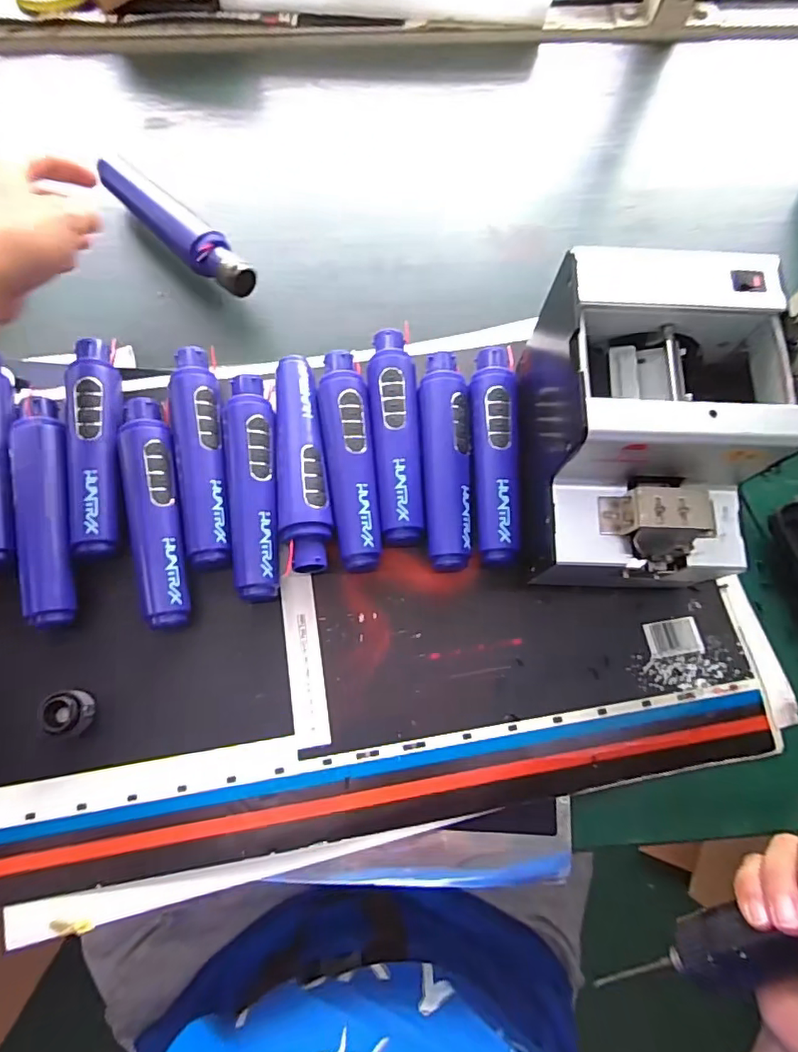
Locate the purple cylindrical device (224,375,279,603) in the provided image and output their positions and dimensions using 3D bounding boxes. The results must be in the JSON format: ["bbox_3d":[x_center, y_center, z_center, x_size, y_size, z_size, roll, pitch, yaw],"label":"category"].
[{"bbox_3d":[-0.109,-0.031,0.413,0.035,0.039,0.171,-6,73,-4],"label":"purple cylindrical device"}]

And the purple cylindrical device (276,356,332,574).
[{"bbox_3d":[-0.074,-0.050,0.420,0.037,0.037,0.174,-4,73,-4],"label":"purple cylindrical device"}]

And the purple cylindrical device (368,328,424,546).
[{"bbox_3d":[-0.003,-0.071,0.428,0.036,0.041,0.174,-2,72,-3],"label":"purple cylindrical device"}]

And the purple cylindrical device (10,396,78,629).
[{"bbox_3d":[-0.261,-0.011,0.403,0.041,0.038,0.175,-11,73,-6],"label":"purple cylindrical device"}]

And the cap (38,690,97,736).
[{"bbox_3d":[-0.221,0.125,0.365,0.024,0.030,0.028,-3,73,-3],"label":"cap"}]

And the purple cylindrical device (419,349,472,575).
[{"bbox_3d":[0.037,-0.051,0.423,0.038,0.036,0.171,-1,72,-3],"label":"purple cylindrical device"}]

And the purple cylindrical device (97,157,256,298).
[{"bbox_3d":[-0.201,-0.268,0.484,0.188,0.045,0.039,44,76,11],"label":"purple cylindrical device"}]

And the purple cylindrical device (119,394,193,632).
[{"bbox_3d":[-0.178,-0.012,0.405,0.036,0.038,0.173,-12,73,-6],"label":"purple cylindrical device"}]

